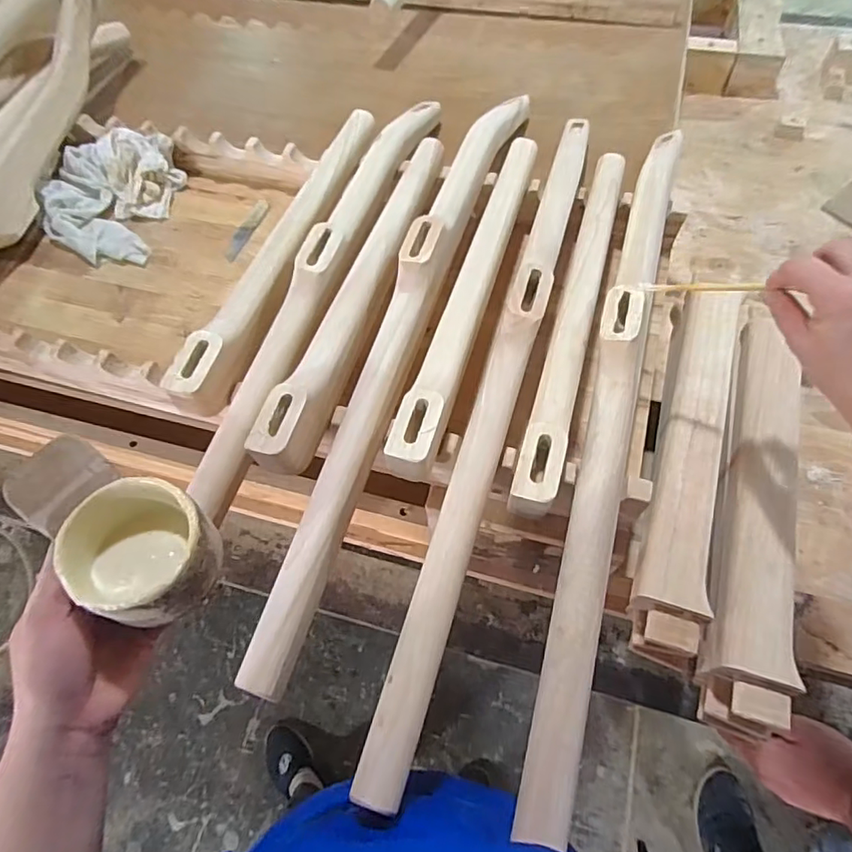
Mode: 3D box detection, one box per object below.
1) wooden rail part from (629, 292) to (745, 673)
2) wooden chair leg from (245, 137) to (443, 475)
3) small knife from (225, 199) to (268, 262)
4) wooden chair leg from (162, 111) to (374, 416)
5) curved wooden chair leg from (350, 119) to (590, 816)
[{"bbox_3d":[0.252,0.023,0.546,0.068,0.055,0.388,14,63,10],"label":"wooden rail part"},{"bbox_3d":[-0.059,-0.144,0.541,0.047,0.052,0.425,15,64,11],"label":"wooden chair leg"},{"bbox_3d":[-0.221,-0.241,0.689,0.022,0.004,0.103,16,64,12],"label":"small knife"},{"bbox_3d":[-0.137,-0.191,0.564,0.034,0.050,0.413,15,64,11],"label":"wooden chair leg"},{"bbox_3d":[0.069,-0.056,0.479,0.039,0.035,0.668,15,64,11],"label":"curved wooden chair leg"}]

